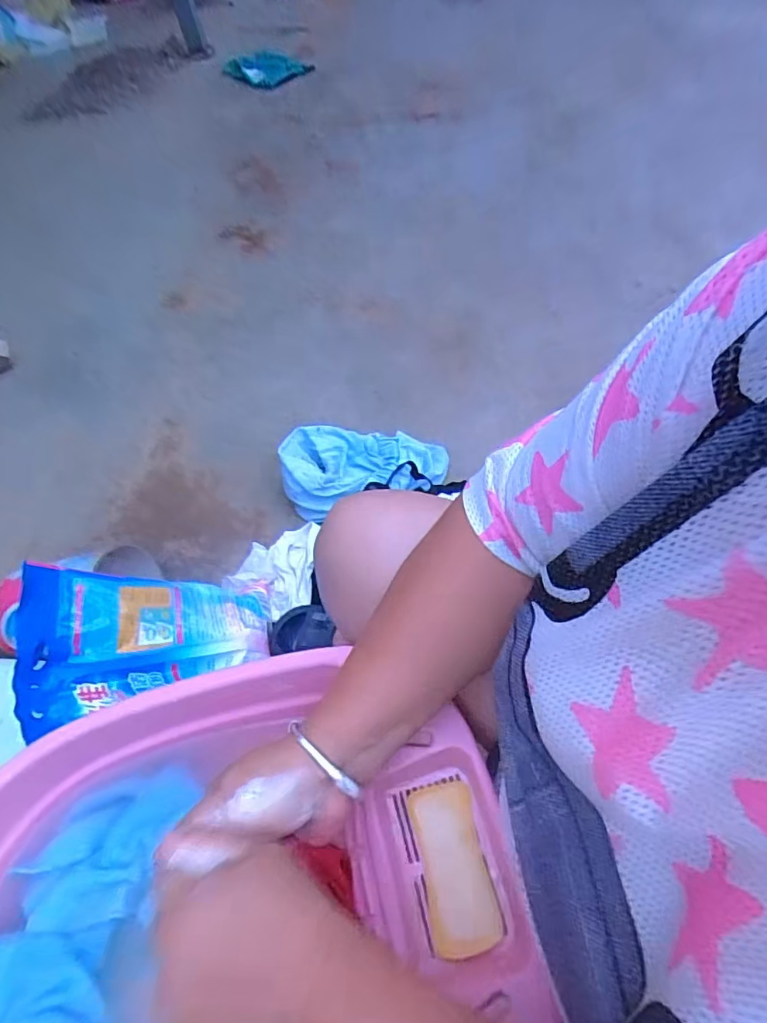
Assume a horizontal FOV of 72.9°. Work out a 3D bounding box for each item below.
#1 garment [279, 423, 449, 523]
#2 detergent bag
[{"bbox_3d":[-0.040,-0.094,1.042,0.313,0.095,0.163,-15,55,-2],"label":"garment"},{"bbox_3d":[-0.323,0.183,0.767,0.357,0.073,0.197,4,61,-38],"label":"detergent bag"}]

